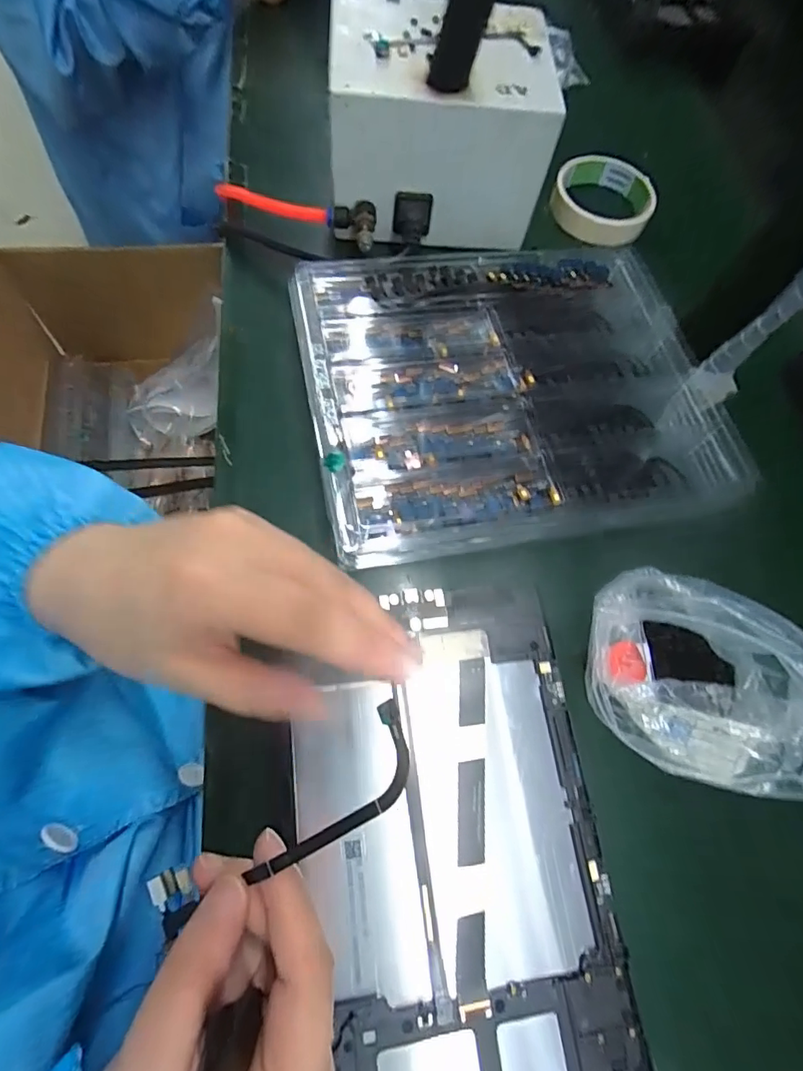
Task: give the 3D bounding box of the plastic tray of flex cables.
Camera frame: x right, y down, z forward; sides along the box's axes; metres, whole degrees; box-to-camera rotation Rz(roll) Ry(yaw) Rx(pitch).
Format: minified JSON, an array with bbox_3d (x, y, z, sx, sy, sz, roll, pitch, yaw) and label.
[{"bbox_3d":[0.077,-0.109,0.343,0.277,0.032,0.221,-8,72,-9],"label":"plastic tray of flex cables"}]

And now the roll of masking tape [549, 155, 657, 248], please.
[{"bbox_3d":[0.180,-0.300,0.443,0.086,0.024,0.083,2,69,-6],"label":"roll of masking tape"}]

